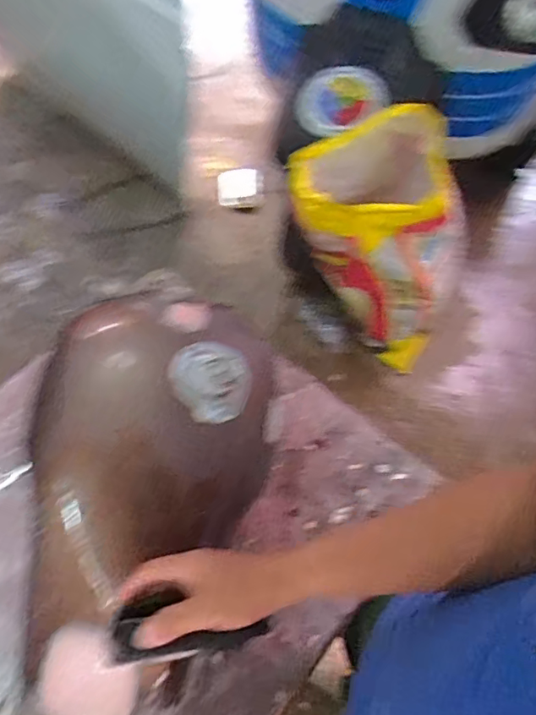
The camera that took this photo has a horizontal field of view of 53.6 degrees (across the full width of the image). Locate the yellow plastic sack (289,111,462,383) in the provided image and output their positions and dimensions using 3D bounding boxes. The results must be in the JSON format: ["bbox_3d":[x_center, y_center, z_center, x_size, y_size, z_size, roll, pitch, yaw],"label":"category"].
[{"bbox_3d":[0.375,-0.344,1.578,0.379,0.753,0.465,2,58,31],"label":"yellow plastic sack"}]

